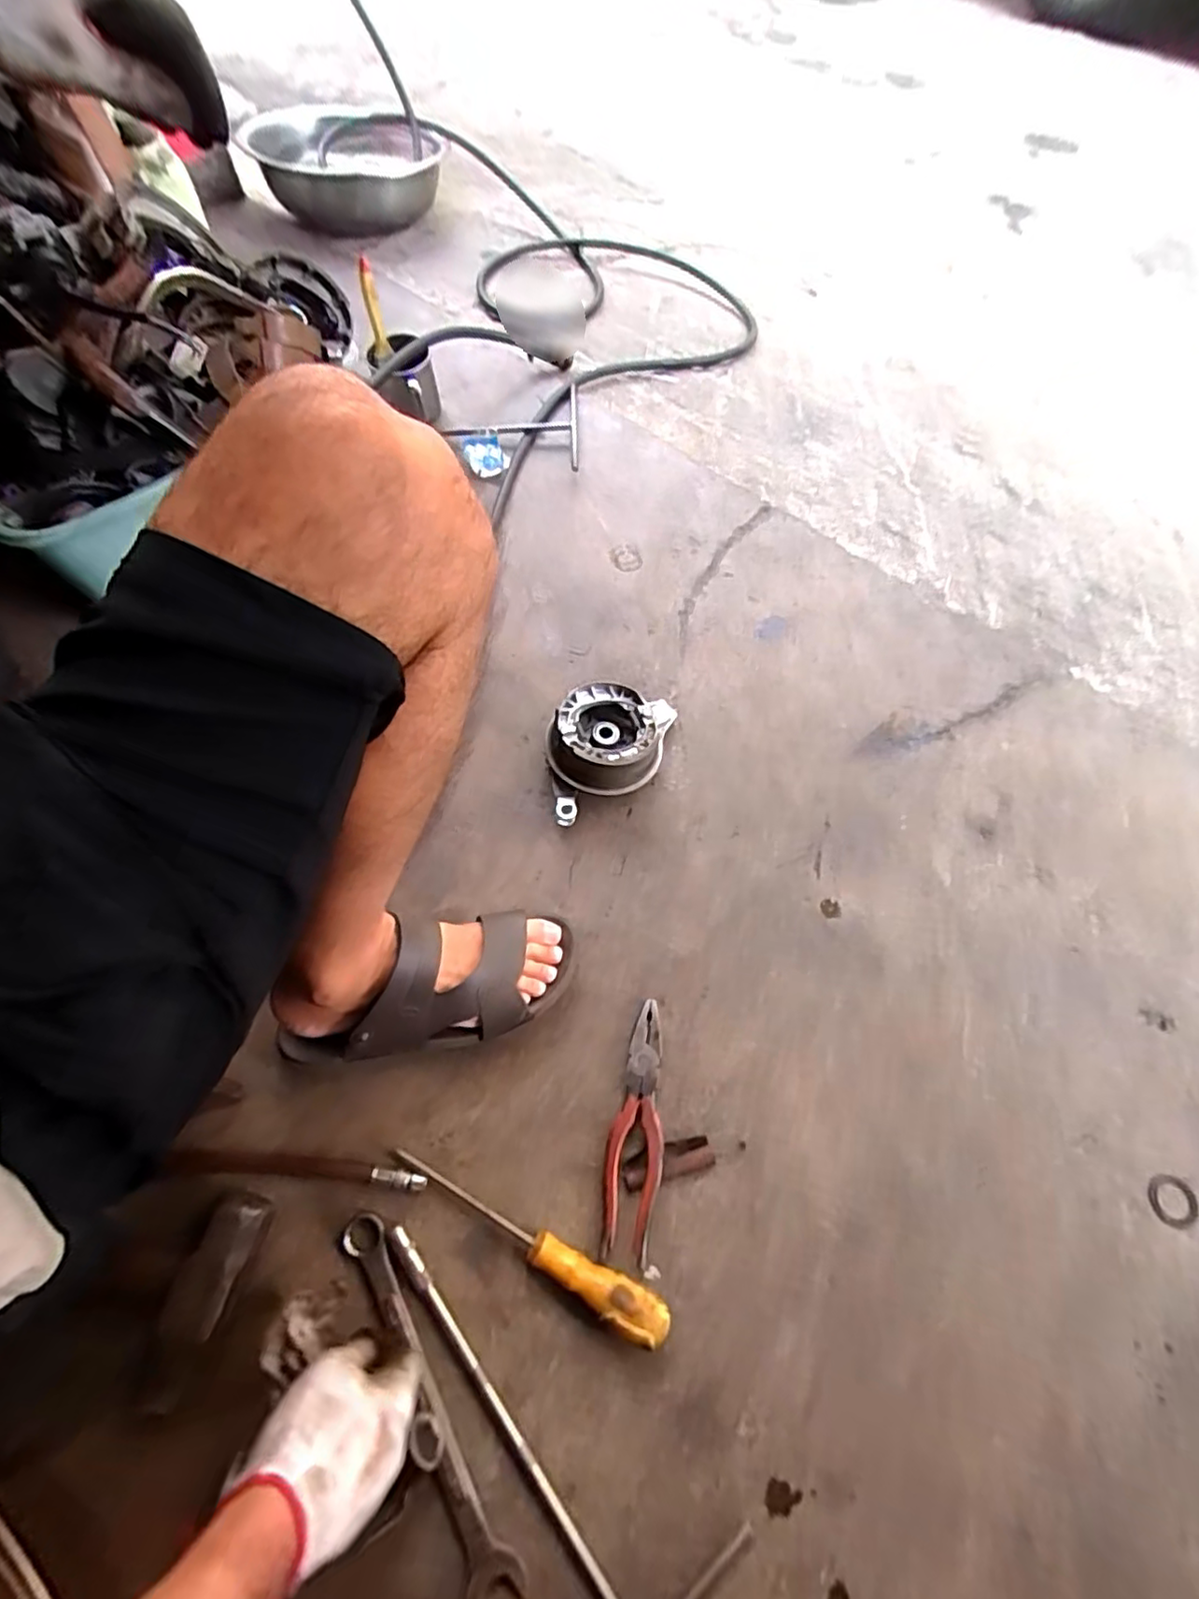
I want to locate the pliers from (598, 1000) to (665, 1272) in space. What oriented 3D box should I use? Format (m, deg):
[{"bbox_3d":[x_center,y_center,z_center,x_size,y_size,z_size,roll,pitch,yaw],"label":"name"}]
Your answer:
[{"bbox_3d":[0.034,0.273,0.538,0.042,0.028,0.193,11,65,4],"label":"pliers"}]

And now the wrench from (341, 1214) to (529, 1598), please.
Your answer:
[{"bbox_3d":[-0.129,0.443,0.467,0.037,0.018,0.264,-28,70,-14],"label":"wrench"}]

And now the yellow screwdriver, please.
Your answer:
[{"bbox_3d":[-0.059,0.345,0.499,0.240,0.027,0.032,25,67,10],"label":"yellow screwdriver"}]

